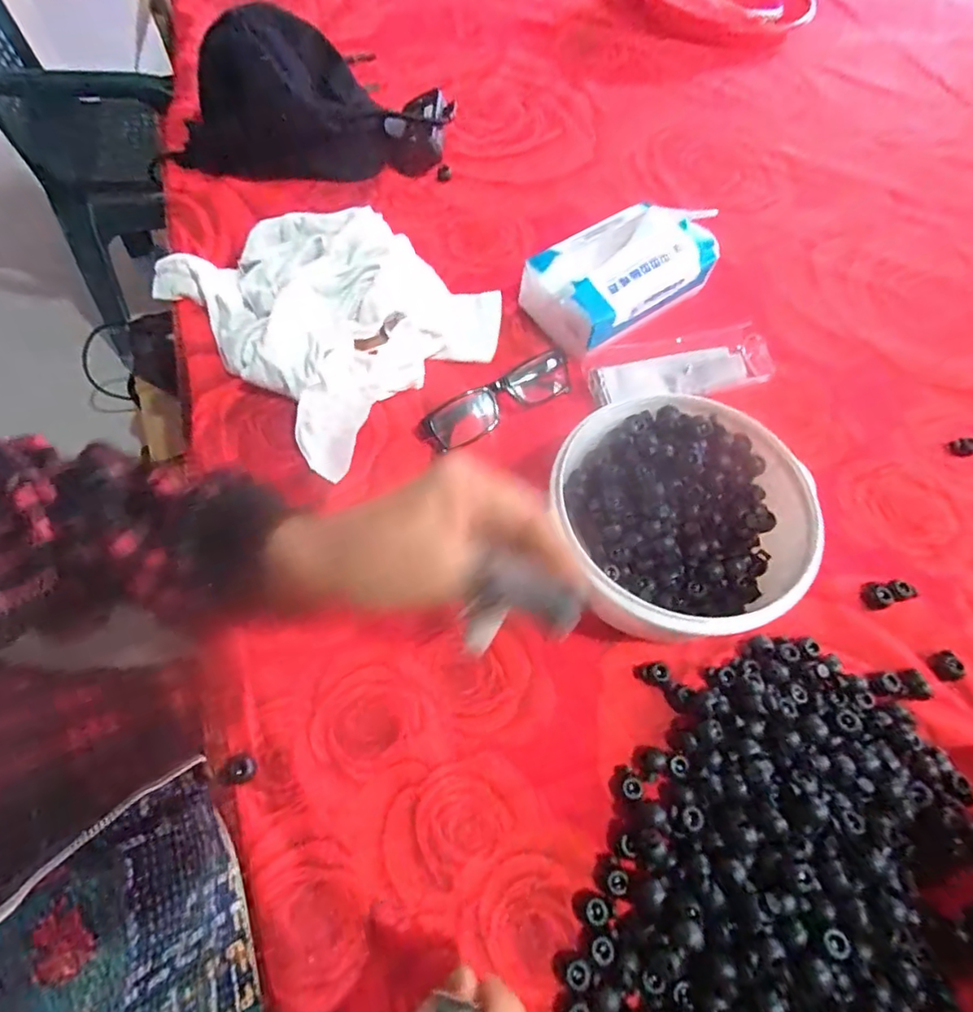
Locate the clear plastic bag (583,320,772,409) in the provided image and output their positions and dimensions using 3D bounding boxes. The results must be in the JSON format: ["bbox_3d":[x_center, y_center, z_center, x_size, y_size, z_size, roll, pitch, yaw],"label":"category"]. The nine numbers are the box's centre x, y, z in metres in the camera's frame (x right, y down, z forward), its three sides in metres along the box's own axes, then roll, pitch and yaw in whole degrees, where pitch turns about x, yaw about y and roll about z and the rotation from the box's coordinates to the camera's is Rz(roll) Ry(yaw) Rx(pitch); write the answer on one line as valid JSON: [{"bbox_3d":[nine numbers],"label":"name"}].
[{"bbox_3d":[0.166,-0.122,0.483,0.158,0.016,0.053,-8,62,-8],"label":"clear plastic bag"}]

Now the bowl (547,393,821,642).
[{"bbox_3d":[0.134,0.004,0.387,0.158,0.070,0.153,1,61,-2],"label":"bowl"}]

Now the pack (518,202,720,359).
[{"bbox_3d":[0.121,-0.214,0.500,0.167,0.079,0.092,-32,67,-19],"label":"pack"}]

